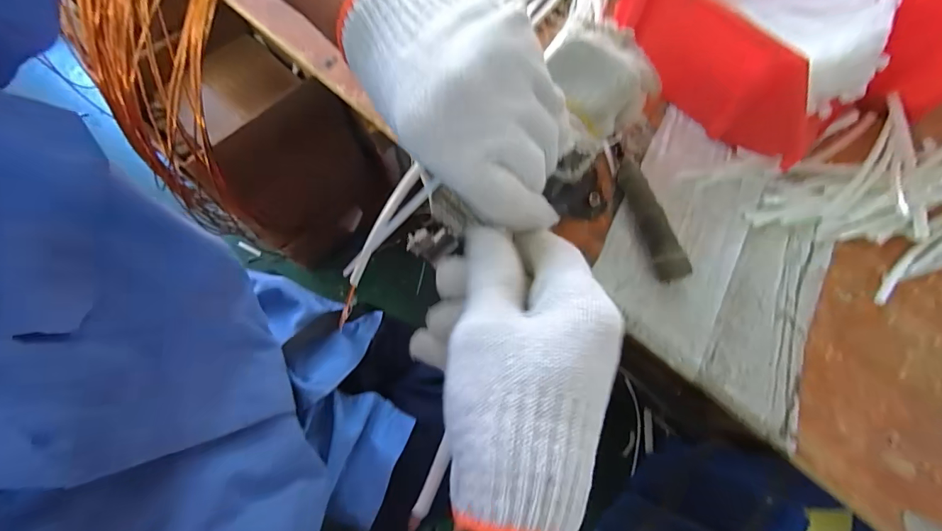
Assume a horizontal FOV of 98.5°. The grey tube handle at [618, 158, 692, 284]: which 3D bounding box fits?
[{"bbox_3d":[0.170,-0.045,0.389,0.023,0.028,0.127,-12,71,-5],"label":"grey tube handle"}]

